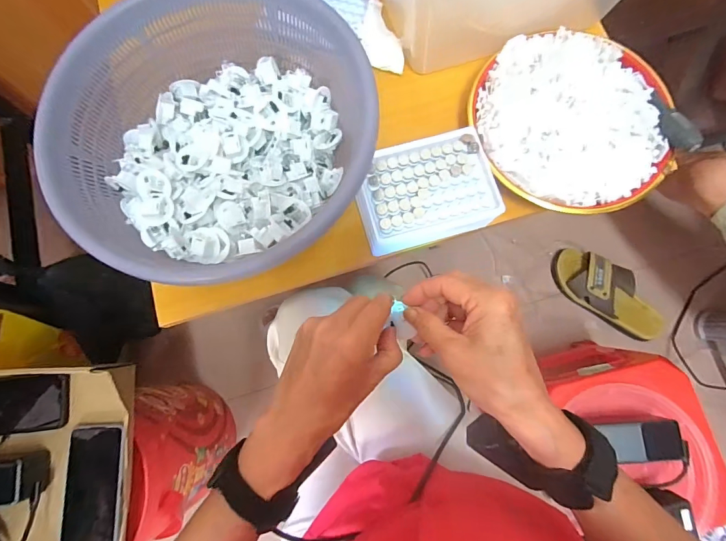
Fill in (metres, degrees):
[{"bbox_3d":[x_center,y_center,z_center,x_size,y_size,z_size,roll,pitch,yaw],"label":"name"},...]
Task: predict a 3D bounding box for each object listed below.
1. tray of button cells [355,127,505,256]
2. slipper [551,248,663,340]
[{"bbox_3d":[0.064,-0.082,0.397,0.138,0.029,0.104,-15,79,-2],"label":"tray of button cells"},{"bbox_3d":[0.566,0.051,0.883,0.274,0.065,0.118,39,82,8],"label":"slipper"}]

